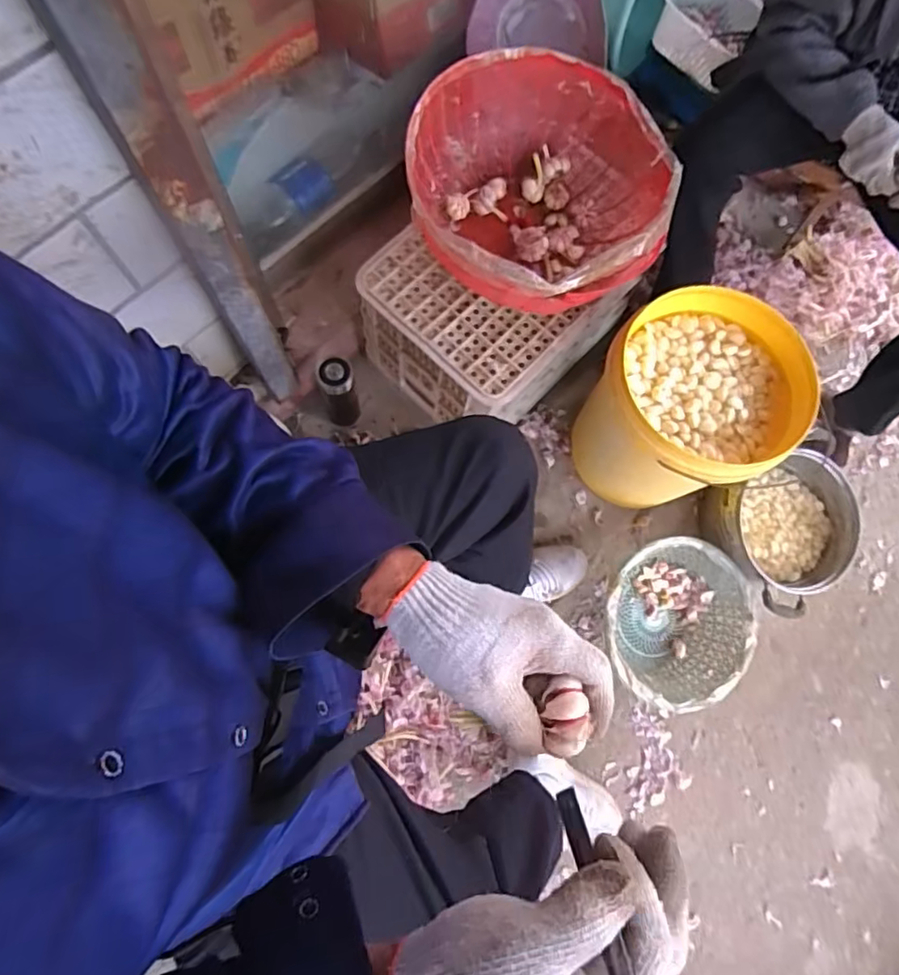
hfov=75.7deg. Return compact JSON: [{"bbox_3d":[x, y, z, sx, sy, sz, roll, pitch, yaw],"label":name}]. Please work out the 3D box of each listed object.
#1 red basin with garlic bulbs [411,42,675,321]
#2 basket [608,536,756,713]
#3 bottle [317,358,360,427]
[{"bbox_3d":[0.157,-0.531,1.059,0.451,0.192,0.500,17,75,3],"label":"red basin with garlic bulbs"},{"bbox_3d":[0.492,0.296,1.258,0.340,0.175,0.328,1,75,-2],"label":"basket"},{"bbox_3d":[-0.236,-0.199,1.252,0.072,0.219,0.066,1,75,-2],"label":"bottle"}]

